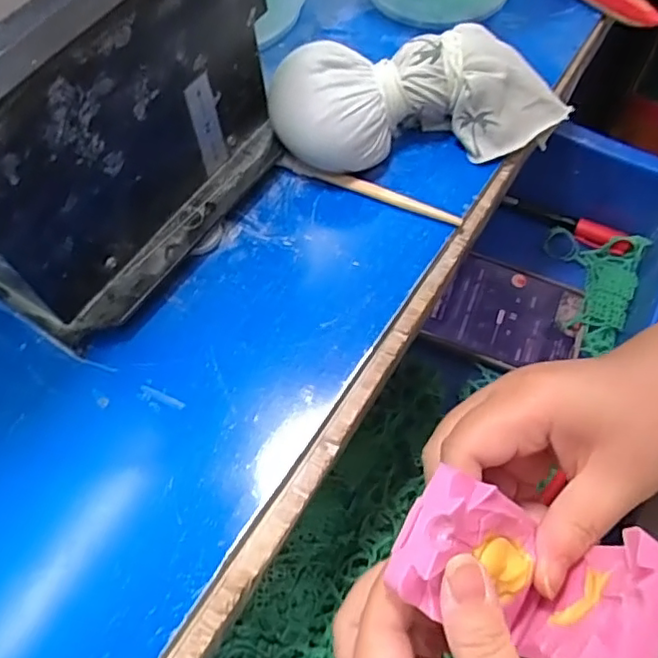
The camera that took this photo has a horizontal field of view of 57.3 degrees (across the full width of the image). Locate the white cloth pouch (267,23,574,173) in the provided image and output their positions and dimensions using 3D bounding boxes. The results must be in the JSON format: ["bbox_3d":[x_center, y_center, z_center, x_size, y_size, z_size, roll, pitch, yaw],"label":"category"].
[{"bbox_3d":[0.046,-0.115,0.300,0.145,0.049,0.056,-13,62,-4],"label":"white cloth pouch"}]

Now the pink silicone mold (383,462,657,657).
[{"bbox_3d":[0.061,0.079,0.193,0.076,0.045,0.045,24,66,11],"label":"pink silicone mold"}]

